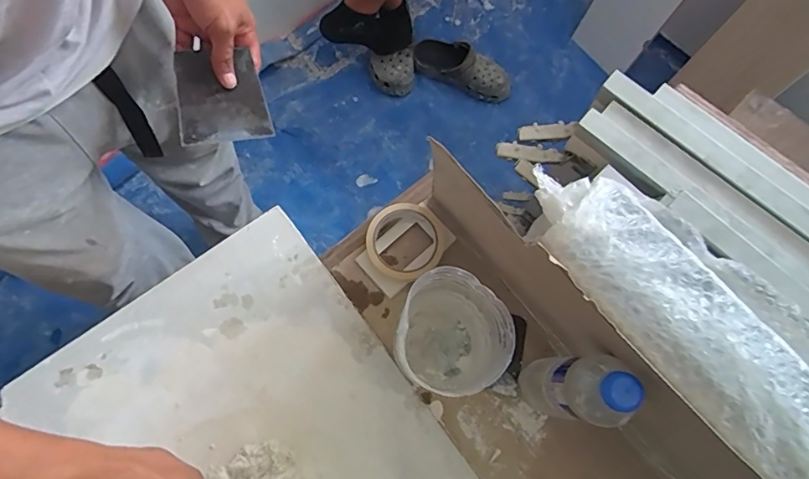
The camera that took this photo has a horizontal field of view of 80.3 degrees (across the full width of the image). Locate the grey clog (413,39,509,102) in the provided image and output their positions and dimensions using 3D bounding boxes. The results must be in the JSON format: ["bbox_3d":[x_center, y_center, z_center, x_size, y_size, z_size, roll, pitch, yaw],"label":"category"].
[{"bbox_3d":[0.150,-0.451,1.276,0.272,0.072,0.108,33,75,8],"label":"grey clog"}]

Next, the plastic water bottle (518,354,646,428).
[{"bbox_3d":[0.161,0.150,0.482,0.058,0.222,0.059,13,73,2],"label":"plastic water bottle"}]

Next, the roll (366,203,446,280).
[{"bbox_3d":[0.002,0.003,0.614,0.098,0.030,0.096,1,73,-2],"label":"roll"}]

